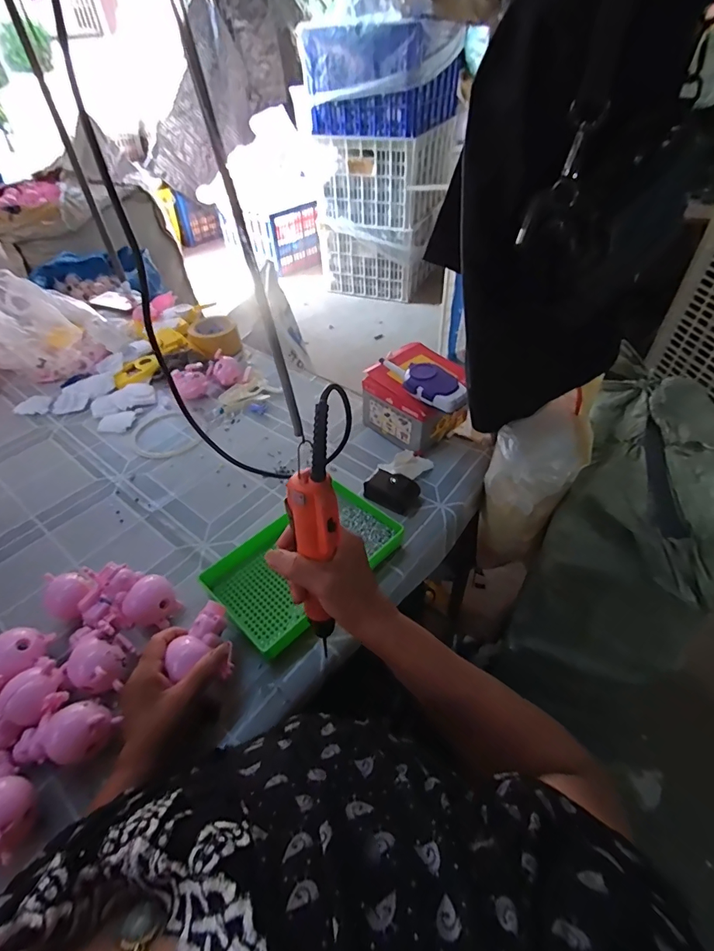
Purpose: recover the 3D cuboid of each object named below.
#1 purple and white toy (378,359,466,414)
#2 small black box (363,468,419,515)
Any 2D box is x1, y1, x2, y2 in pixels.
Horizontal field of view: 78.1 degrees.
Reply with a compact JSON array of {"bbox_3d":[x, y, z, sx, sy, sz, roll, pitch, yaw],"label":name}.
[{"bbox_3d":[0.101,-0.155,0.714,0.174,0.029,0.058,32,55,29],"label":"purple and white toy"},{"bbox_3d":[0.051,0.024,0.683,0.081,0.040,0.047,23,51,22],"label":"small black box"}]

